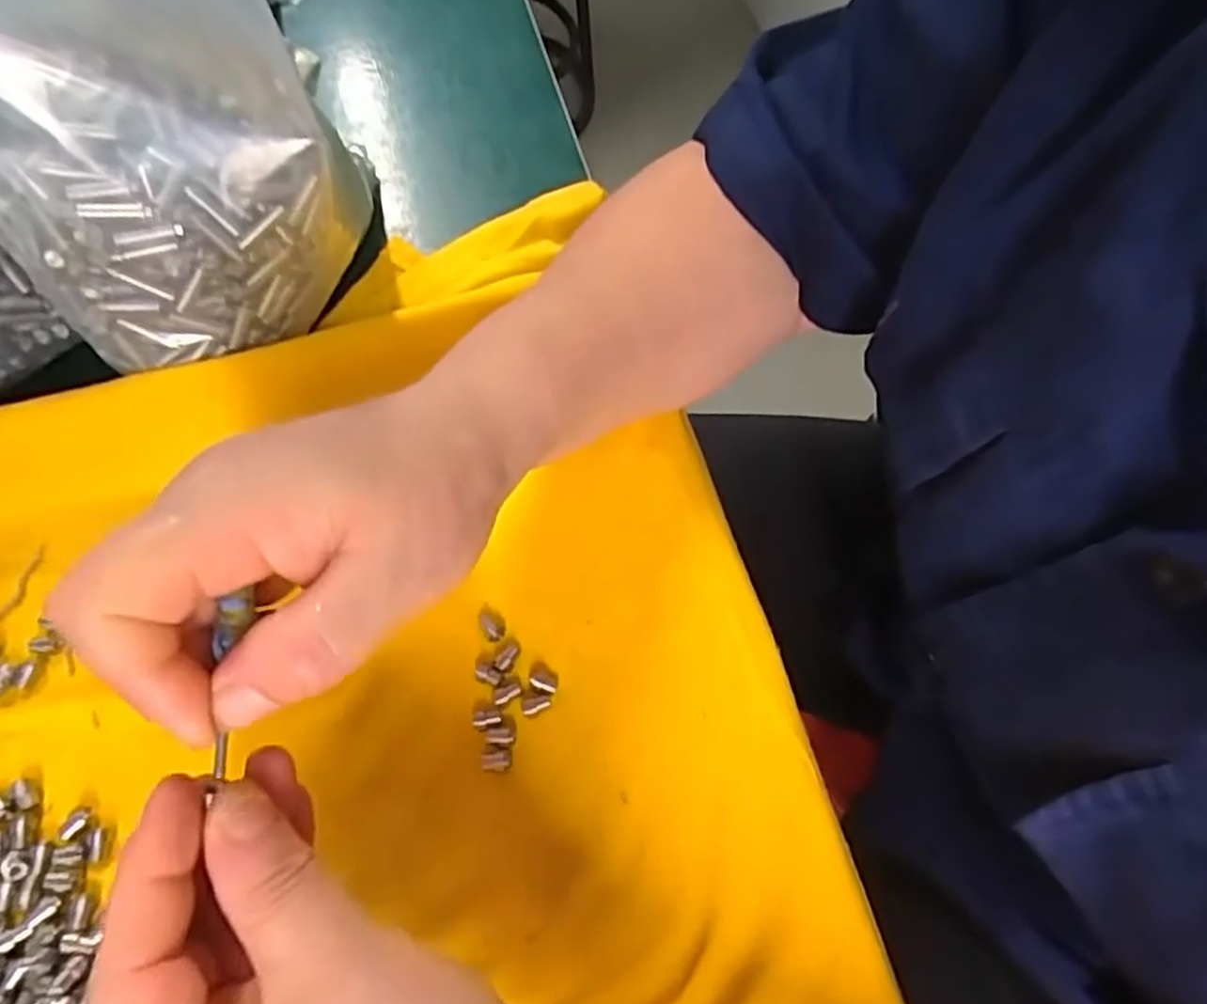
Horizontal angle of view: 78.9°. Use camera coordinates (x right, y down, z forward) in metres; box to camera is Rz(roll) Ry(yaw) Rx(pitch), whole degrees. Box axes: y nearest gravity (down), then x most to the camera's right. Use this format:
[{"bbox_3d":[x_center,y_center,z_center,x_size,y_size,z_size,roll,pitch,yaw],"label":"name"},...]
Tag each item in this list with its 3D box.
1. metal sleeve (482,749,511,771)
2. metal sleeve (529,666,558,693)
[{"bbox_3d":[-0.037,0.089,0.253,0.010,0.004,0.006,-3,65,-4],"label":"metal sleeve"},{"bbox_3d":[-0.021,0.064,0.264,0.011,0.004,0.007,18,65,6],"label":"metal sleeve"}]

